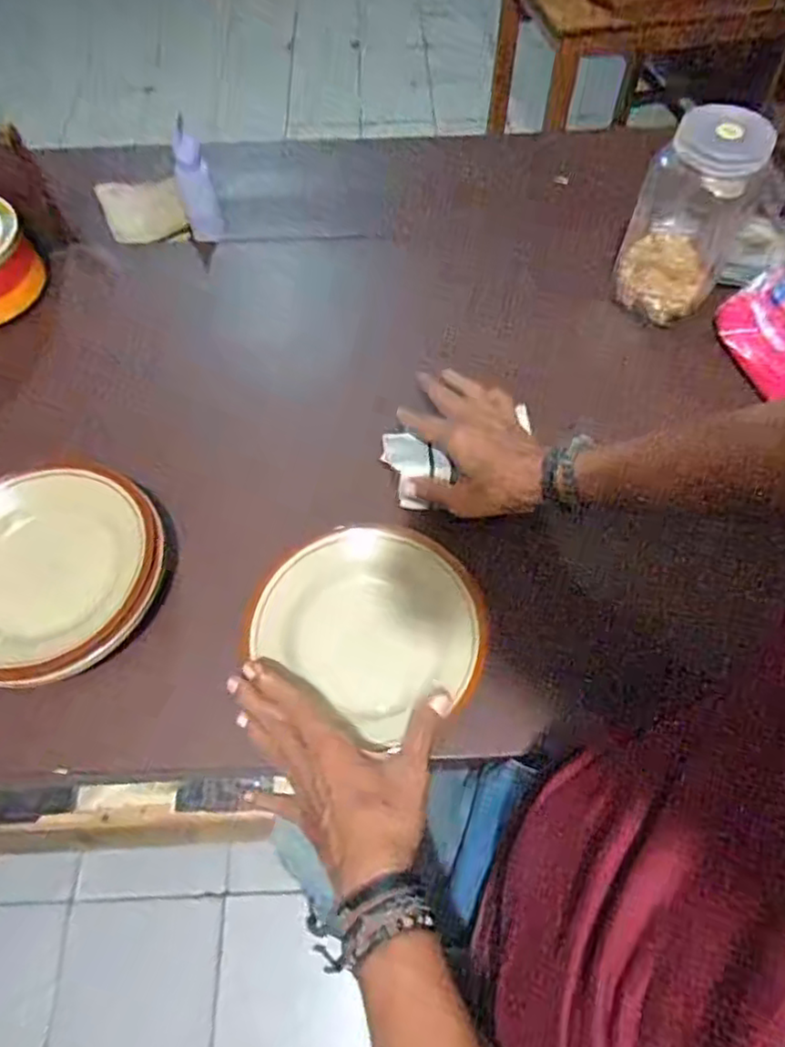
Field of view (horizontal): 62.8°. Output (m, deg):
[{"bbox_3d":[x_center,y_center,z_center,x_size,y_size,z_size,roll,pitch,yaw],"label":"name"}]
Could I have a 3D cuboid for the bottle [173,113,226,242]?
[{"bbox_3d":[-0.265,-0.457,0.864,0.046,0.144,0.048,-18,62,-9],"label":"bottle"}]

